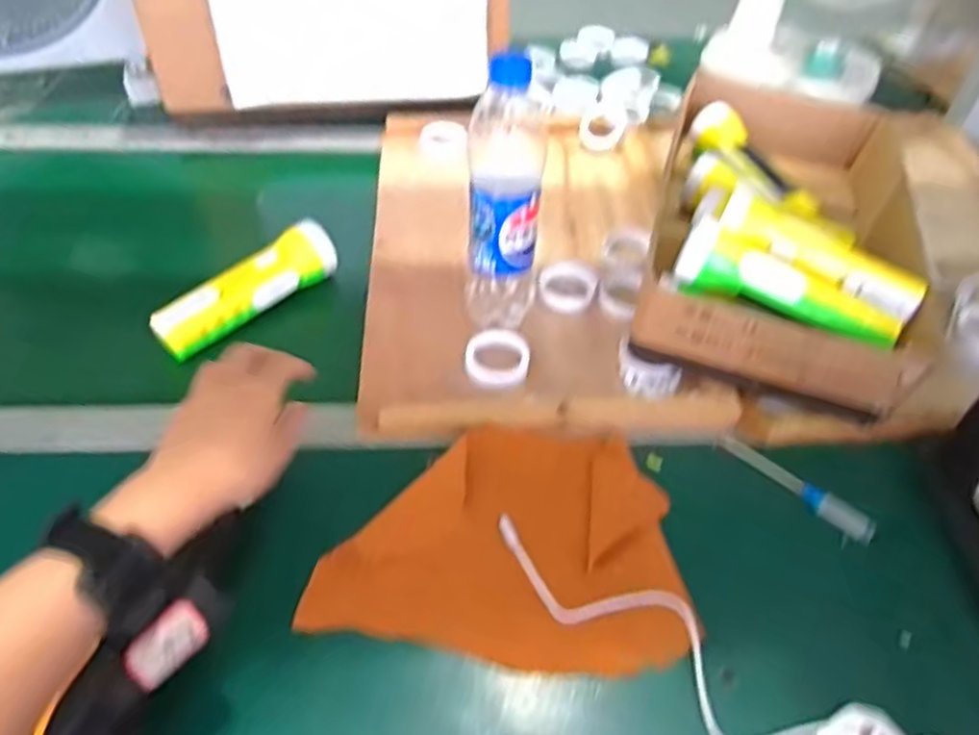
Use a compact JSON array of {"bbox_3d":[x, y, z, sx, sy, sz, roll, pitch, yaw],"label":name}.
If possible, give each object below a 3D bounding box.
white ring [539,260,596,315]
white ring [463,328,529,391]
[{"bbox_3d":[0.073,-0.079,0.679,0.051,0.020,0.051,0,47,0],"label":"white ring"},{"bbox_3d":[0.007,-0.007,0.607,0.053,0.021,0.052,0,47,0],"label":"white ring"}]

